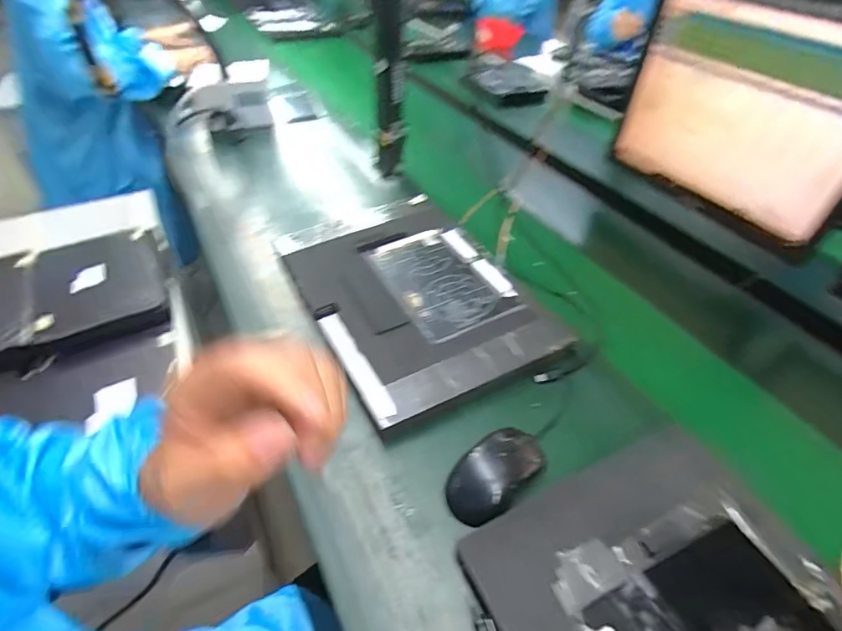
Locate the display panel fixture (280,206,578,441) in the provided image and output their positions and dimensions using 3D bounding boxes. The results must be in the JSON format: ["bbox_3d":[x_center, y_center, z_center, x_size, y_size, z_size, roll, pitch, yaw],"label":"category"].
[{"bbox_3d":[-0.014,-0.028,0.633,0.261,0.041,0.354,-21,48,-22],"label":"display panel fixture"}]

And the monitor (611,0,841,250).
[{"bbox_3d":[0.453,-0.279,0.673,0.068,0.262,0.354,-23,49,-23],"label":"monitor"}]

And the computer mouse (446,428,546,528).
[{"bbox_3d":[0.070,0.155,0.456,0.060,0.031,0.102,33,52,28],"label":"computer mouse"}]

